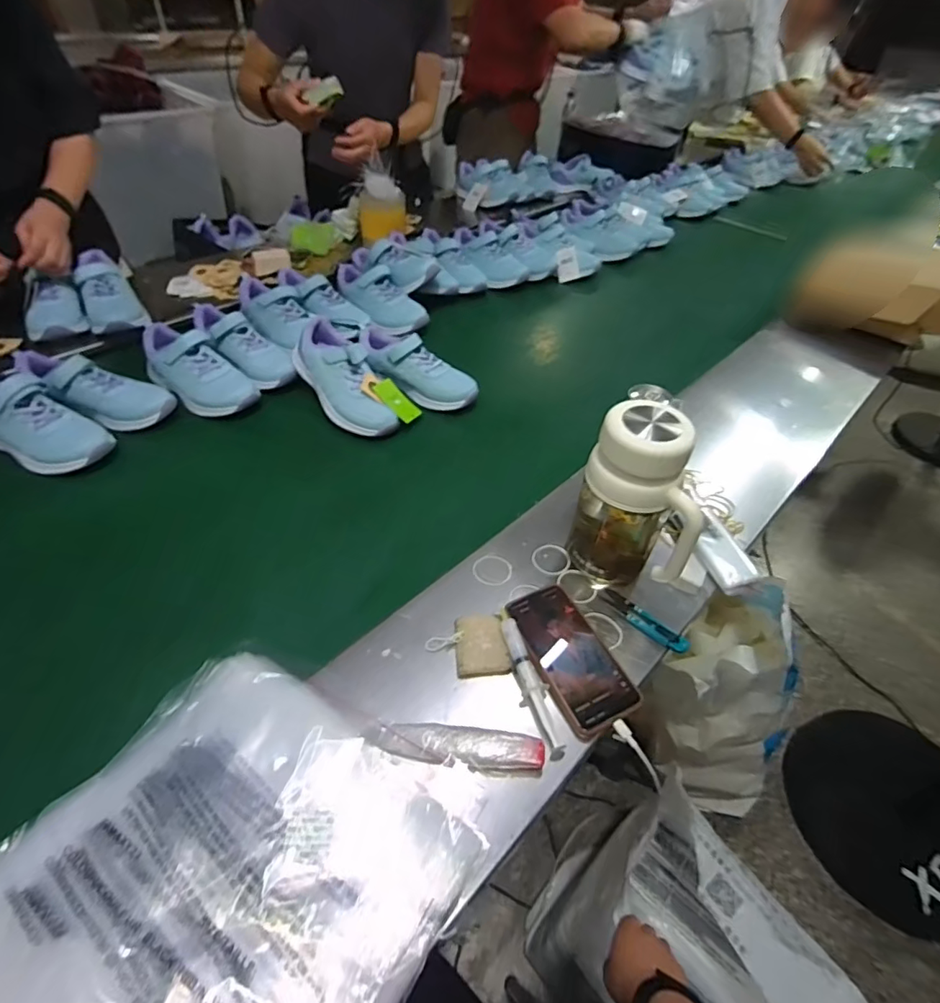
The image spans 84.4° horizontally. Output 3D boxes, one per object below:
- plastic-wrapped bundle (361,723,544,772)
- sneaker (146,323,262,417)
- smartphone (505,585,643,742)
[{"bbox_3d":[-0.014,0.223,0.472,0.159,0.019,0.035,9,50,4],"label":"plastic-wrapped bundle"},{"bbox_3d":[-0.461,-0.219,0.851,0.232,0.073,0.104,30,52,23],"label":"sneaker"},{"bbox_3d":[0.105,0.157,0.542,0.085,0.009,0.158,-18,53,-19],"label":"smartphone"}]

